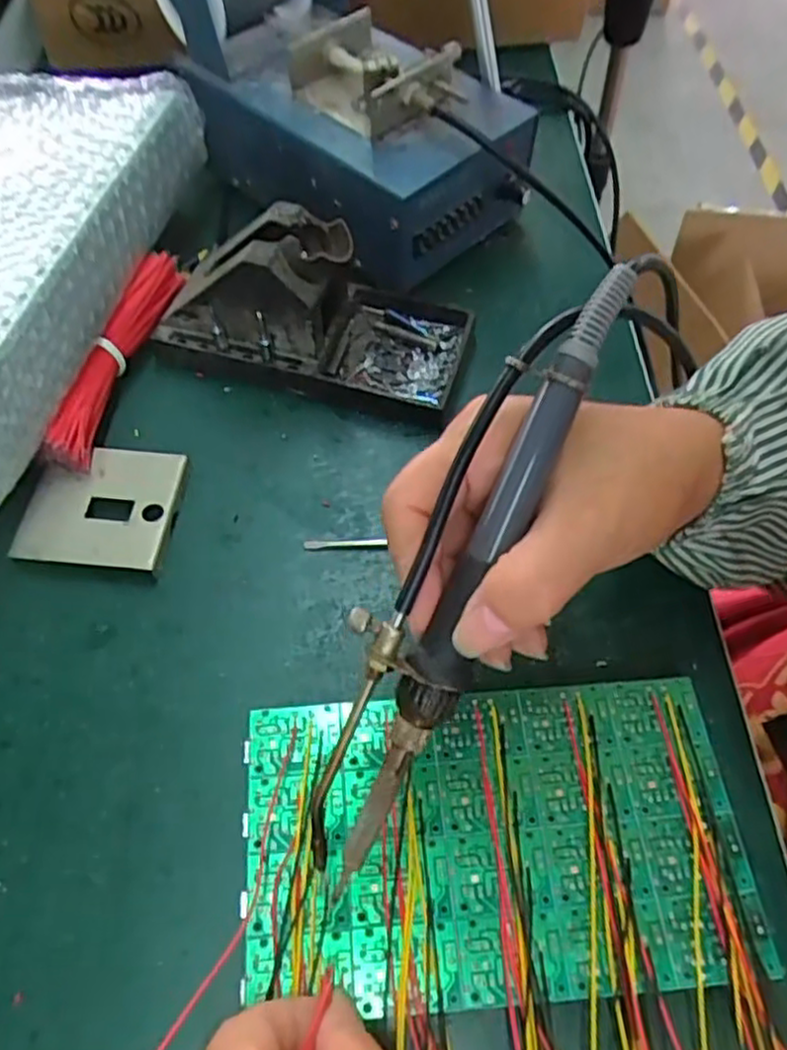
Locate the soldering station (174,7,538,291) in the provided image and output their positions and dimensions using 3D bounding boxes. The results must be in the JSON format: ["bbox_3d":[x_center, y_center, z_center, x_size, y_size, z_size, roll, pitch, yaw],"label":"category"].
[{"bbox_3d":[-0.027,-0.222,0.417,0.191,0.078,0.109,38,66,21],"label":"soldering station"}]

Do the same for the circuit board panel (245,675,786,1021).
[{"bbox_3d":[0.036,0.109,0.256,0.172,0.005,0.100,-4,59,-3],"label":"circuit board panel"}]

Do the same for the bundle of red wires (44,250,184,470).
[{"bbox_3d":[-0.140,-0.087,0.366,0.020,0.025,0.134,9,59,6],"label":"bundle of red wires"}]

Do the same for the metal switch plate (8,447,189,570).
[{"bbox_3d":[-0.134,-0.009,0.335,0.065,0.010,0.063,3,59,2],"label":"metal switch plate"}]

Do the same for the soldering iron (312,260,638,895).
[{"bbox_3d":[0.016,0.015,0.215,0.032,0.016,0.198,26,96,13],"label":"soldering iron"}]

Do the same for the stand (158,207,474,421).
[{"bbox_3d":[-0.041,-0.119,0.371,0.158,0.069,0.077,14,60,9],"label":"stand"}]

